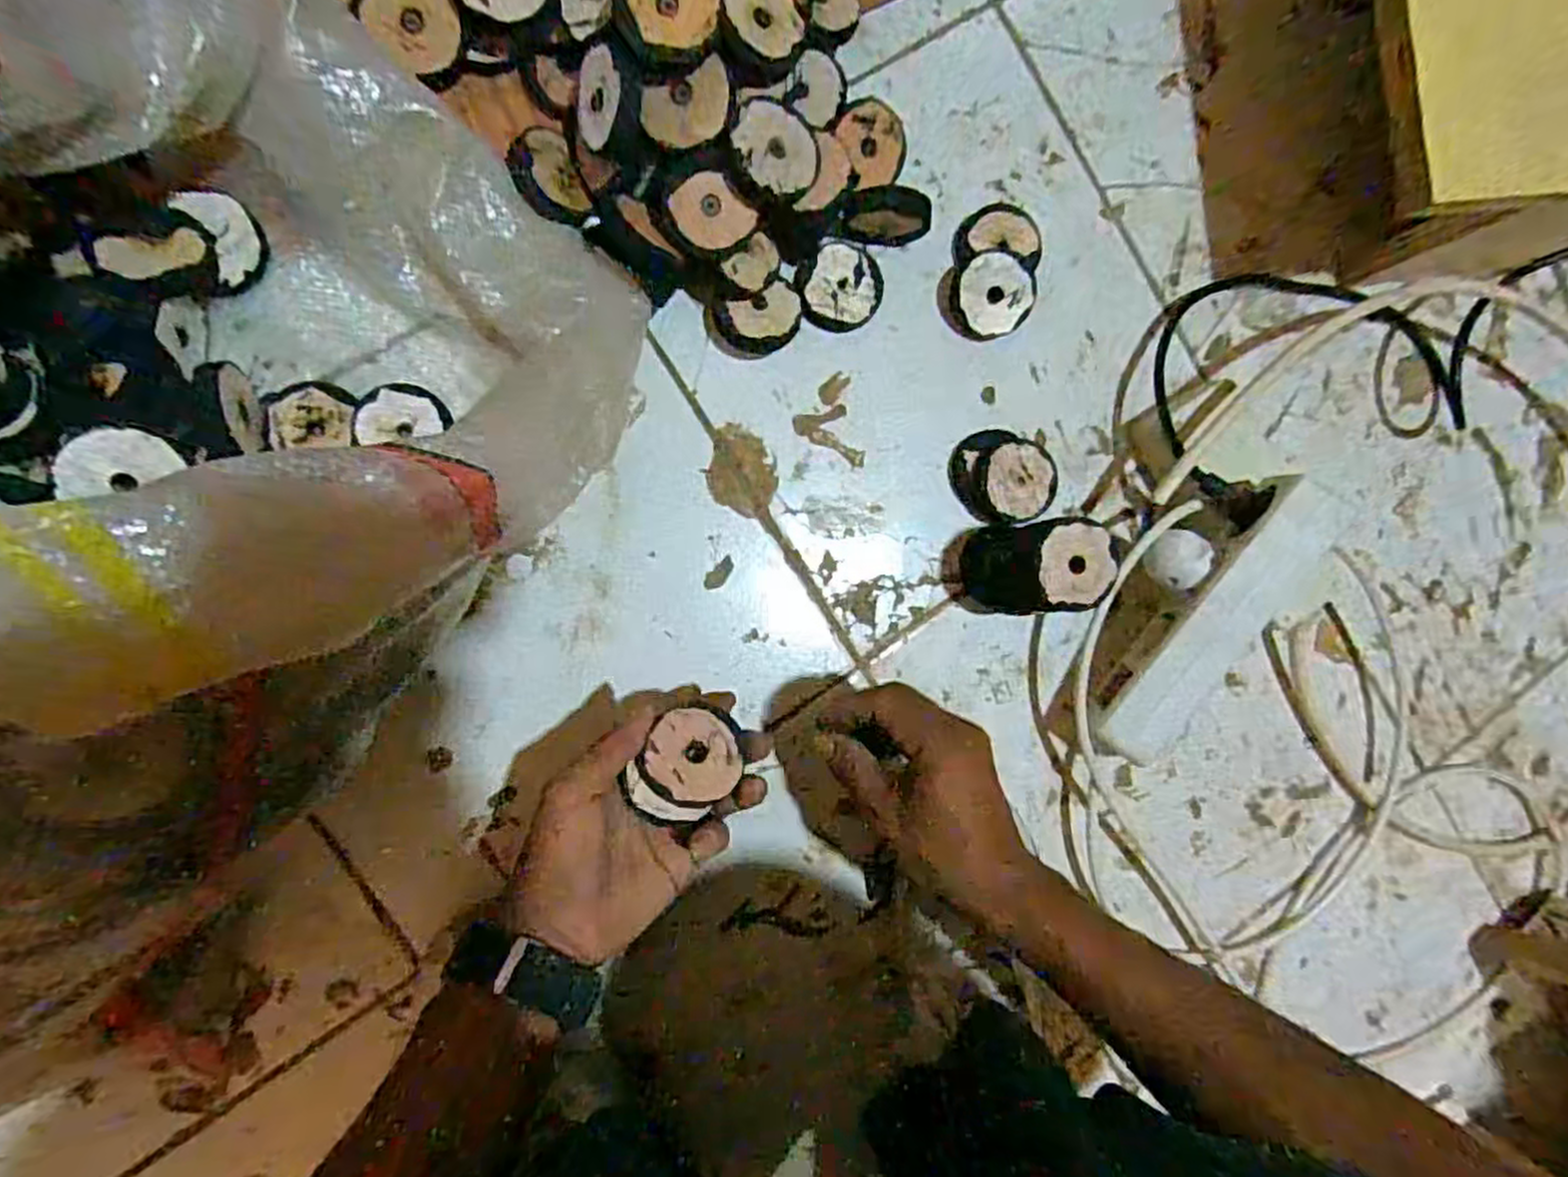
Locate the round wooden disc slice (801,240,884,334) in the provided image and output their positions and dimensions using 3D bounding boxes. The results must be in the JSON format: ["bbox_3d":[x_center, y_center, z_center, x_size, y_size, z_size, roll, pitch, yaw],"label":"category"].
[{"bbox_3d":[0.036,-0.182,0.480,0.047,0.013,0.053,20,87,-9],"label":"round wooden disc slice"}]

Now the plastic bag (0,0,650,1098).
[{"bbox_3d":[-0.265,-0.058,0.309,0.271,0.255,0.421,39,84,-8],"label":"plastic bag"}]

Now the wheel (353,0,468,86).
[{"bbox_3d":[-0.186,-0.287,0.402,0.042,0.005,0.049,-46,123,4],"label":"wheel"}]

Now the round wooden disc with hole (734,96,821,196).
[{"bbox_3d":[-0.004,-0.223,0.401,0.048,0.007,0.048,3,84,-29],"label":"round wooden disc with hole"}]

